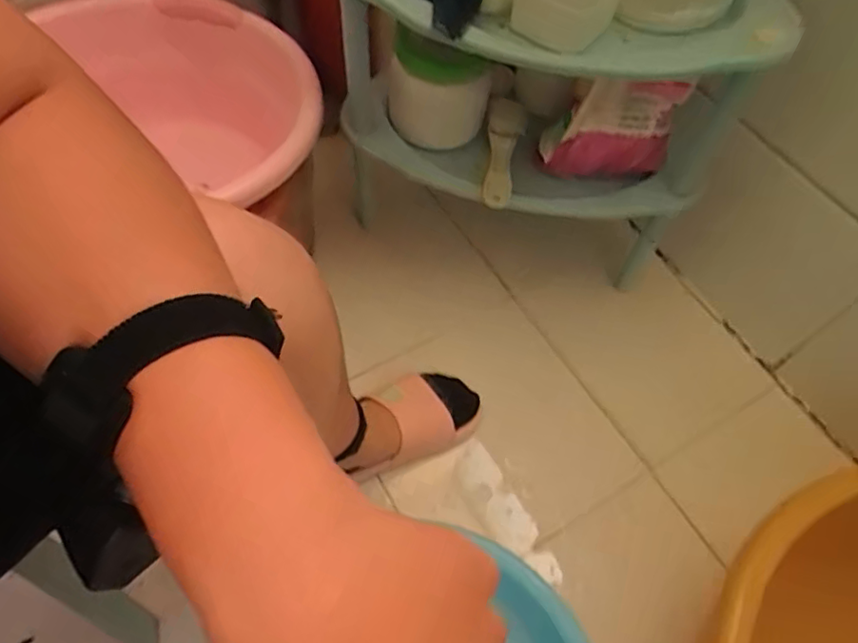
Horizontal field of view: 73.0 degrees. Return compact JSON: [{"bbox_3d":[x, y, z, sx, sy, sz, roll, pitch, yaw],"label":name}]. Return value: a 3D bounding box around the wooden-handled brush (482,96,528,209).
[{"bbox_3d":[0.094,-0.213,0.731,0.048,0.038,0.182,9,60,2],"label":"wooden-handled brush"}]

